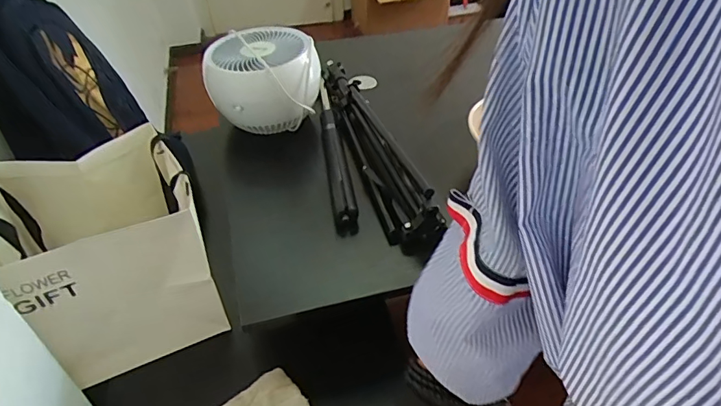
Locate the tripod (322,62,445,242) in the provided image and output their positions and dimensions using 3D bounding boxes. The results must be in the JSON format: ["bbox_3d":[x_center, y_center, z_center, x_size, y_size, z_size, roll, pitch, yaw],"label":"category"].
[{"bbox_3d":[-0.001,-0.104,0.802,0.134,0.082,0.469,-7,40,-9],"label":"tripod"}]

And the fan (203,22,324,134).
[{"bbox_3d":[-0.169,-0.211,0.838,0.180,0.128,0.164,-8,41,-11],"label":"fan"}]

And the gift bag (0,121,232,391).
[{"bbox_3d":[-0.347,0.067,0.666,0.240,0.222,0.232,-18,44,-22],"label":"gift bag"}]

